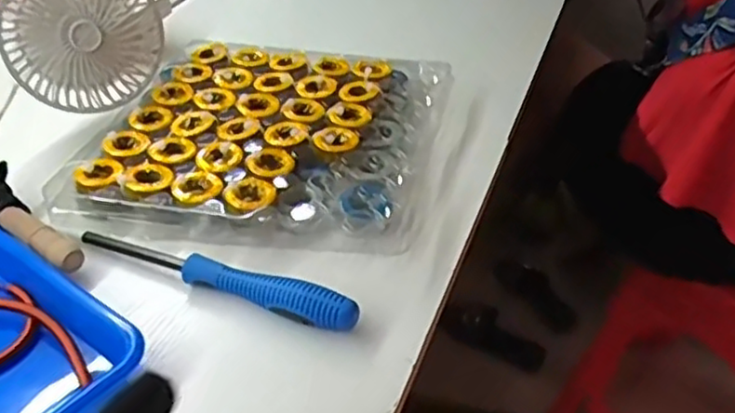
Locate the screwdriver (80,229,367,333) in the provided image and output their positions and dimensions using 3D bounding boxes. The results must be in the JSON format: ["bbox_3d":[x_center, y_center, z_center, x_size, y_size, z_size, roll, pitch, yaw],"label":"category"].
[{"bbox_3d":[-0.115,0.047,0.513,0.233,0.022,0.025,18,41,21],"label":"screwdriver"}]

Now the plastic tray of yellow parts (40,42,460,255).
[{"bbox_3d":[-0.089,-0.068,0.651,0.303,0.048,0.282,7,38,8],"label":"plastic tray of yellow parts"}]

